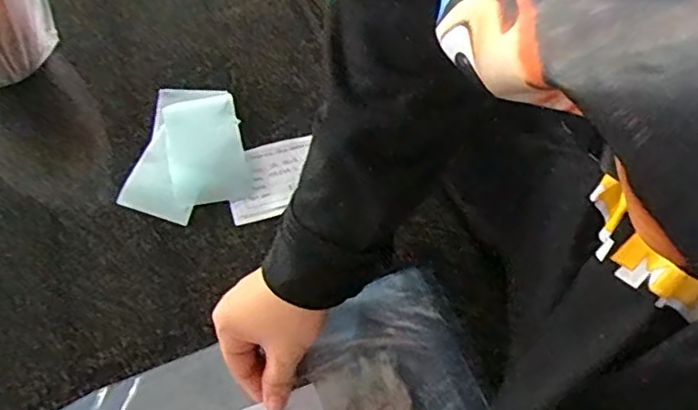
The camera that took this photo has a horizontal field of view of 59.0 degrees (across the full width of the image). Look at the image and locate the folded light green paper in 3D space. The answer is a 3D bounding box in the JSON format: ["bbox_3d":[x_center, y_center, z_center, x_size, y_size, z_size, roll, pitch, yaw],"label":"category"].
[{"bbox_3d":[-0.123,-0.044,0.502,0.090,0.007,0.126,9,60,1],"label":"folded light green paper"}]

